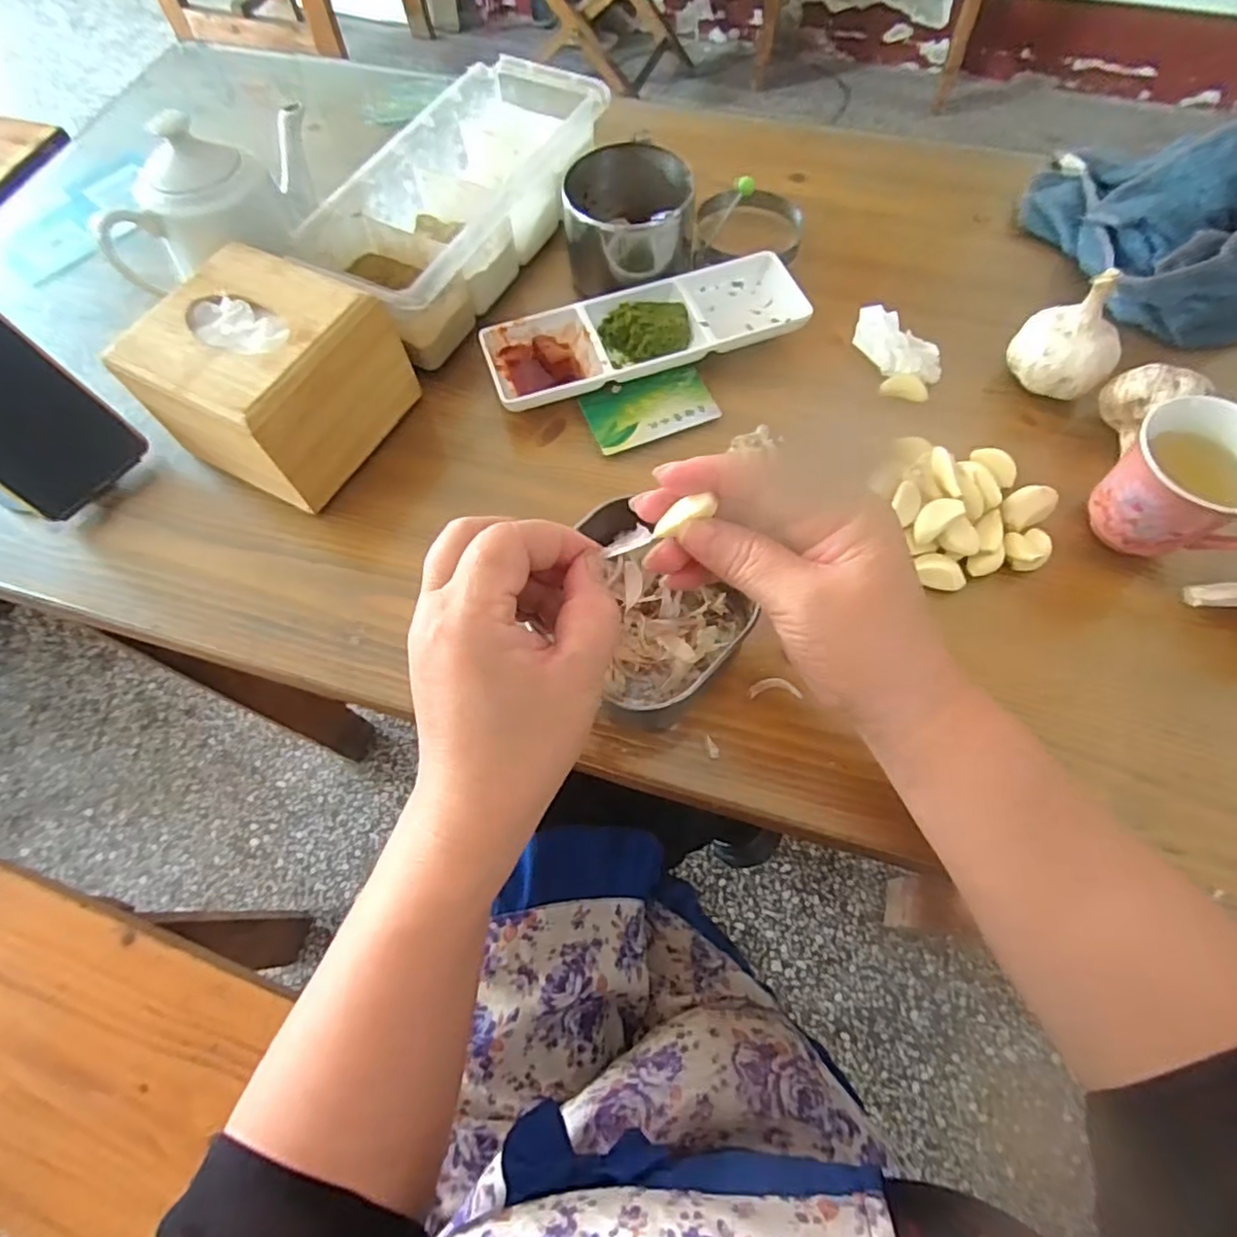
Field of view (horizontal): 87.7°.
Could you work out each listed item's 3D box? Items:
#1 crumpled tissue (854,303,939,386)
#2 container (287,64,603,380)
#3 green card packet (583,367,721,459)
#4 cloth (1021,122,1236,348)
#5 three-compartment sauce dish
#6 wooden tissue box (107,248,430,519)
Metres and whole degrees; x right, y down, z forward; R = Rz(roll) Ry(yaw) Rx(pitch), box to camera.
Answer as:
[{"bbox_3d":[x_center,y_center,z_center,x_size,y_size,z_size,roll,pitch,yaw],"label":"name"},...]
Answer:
[{"bbox_3d":[0.189,-0.183,0.438,0.067,0.023,0.028,35,71,0],"label":"crumpled tissue"},{"bbox_3d":[-0.114,-0.300,0.470,0.107,0.065,0.265,24,69,12],"label":"container"},{"bbox_3d":[0.022,-0.144,0.438,0.085,0.004,0.051,-20,67,-7],"label":"green card packet"},{"bbox_3d":[0.388,-0.290,0.451,0.127,0.068,0.201,-16,66,-5],"label":"cloth"},{"bbox_3d":[0.019,-0.199,0.449,0.218,0.021,0.076,-18,67,-6],"label":"three-compartment sauce dish"},{"bbox_3d":[-0.216,-0.146,0.404,0.110,0.090,0.123,27,70,13],"label":"wooden tissue box"}]

